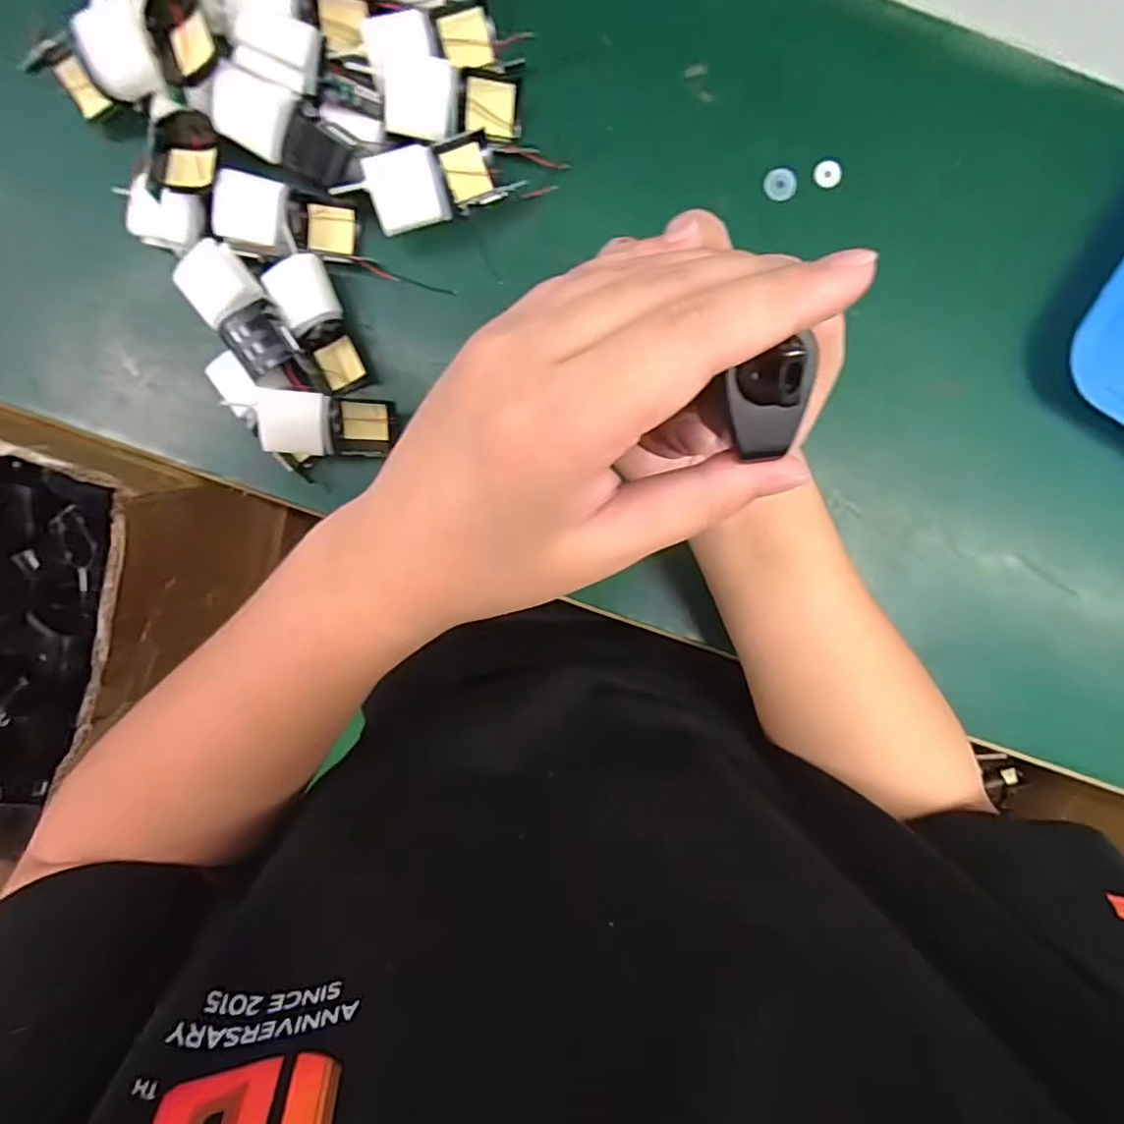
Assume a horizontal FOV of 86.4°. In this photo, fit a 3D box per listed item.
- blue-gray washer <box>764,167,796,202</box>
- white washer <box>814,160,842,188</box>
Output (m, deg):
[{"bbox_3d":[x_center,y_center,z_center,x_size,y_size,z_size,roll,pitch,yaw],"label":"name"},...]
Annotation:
[{"bbox_3d":[0.131,-0.227,0.360,0.018,0.004,0.017,-1,98,1],"label":"blue-gray washer"},{"bbox_3d":[0.160,-0.232,0.357,0.016,0.004,0.014,42,97,-5],"label":"white washer"}]

